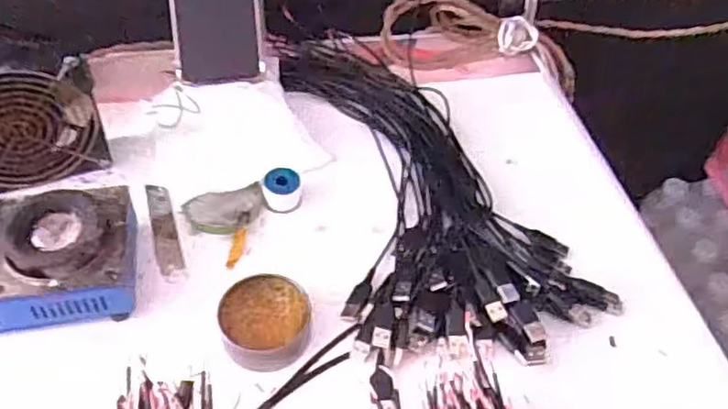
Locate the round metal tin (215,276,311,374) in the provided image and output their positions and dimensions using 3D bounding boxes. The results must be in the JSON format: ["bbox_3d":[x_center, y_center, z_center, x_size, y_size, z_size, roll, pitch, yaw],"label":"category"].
[{"bbox_3d":[-0.069,0.081,0.468,0.061,0.022,0.066,2,49,-2],"label":"round metal tin"}]

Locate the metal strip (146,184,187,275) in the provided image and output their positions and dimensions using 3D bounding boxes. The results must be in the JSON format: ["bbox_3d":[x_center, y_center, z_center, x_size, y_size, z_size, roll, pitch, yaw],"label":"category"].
[{"bbox_3d":[-0.161,0.019,0.536,0.019,0.004,0.091,-13,52,-15],"label":"metal strip"}]

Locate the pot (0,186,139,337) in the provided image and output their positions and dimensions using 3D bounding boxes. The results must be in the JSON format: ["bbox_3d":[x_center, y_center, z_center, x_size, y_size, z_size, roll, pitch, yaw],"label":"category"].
[{"bbox_3d":[-0.242,0.040,0.469,0.153,0.058,0.100,-10,51,-12],"label":"pot"}]

